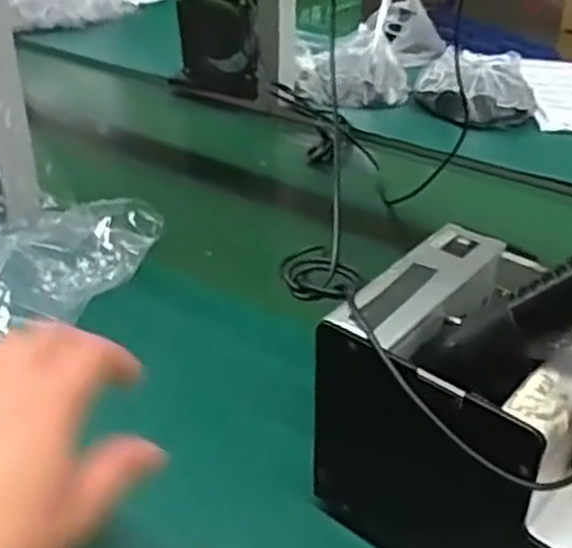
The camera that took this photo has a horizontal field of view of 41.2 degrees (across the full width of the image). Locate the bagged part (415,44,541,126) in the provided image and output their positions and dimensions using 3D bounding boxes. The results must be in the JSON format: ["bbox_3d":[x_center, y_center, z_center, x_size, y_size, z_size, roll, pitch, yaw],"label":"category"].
[{"bbox_3d":[0.257,-0.253,1.042,0.159,0.070,0.127,7,33,11],"label":"bagged part"}]

